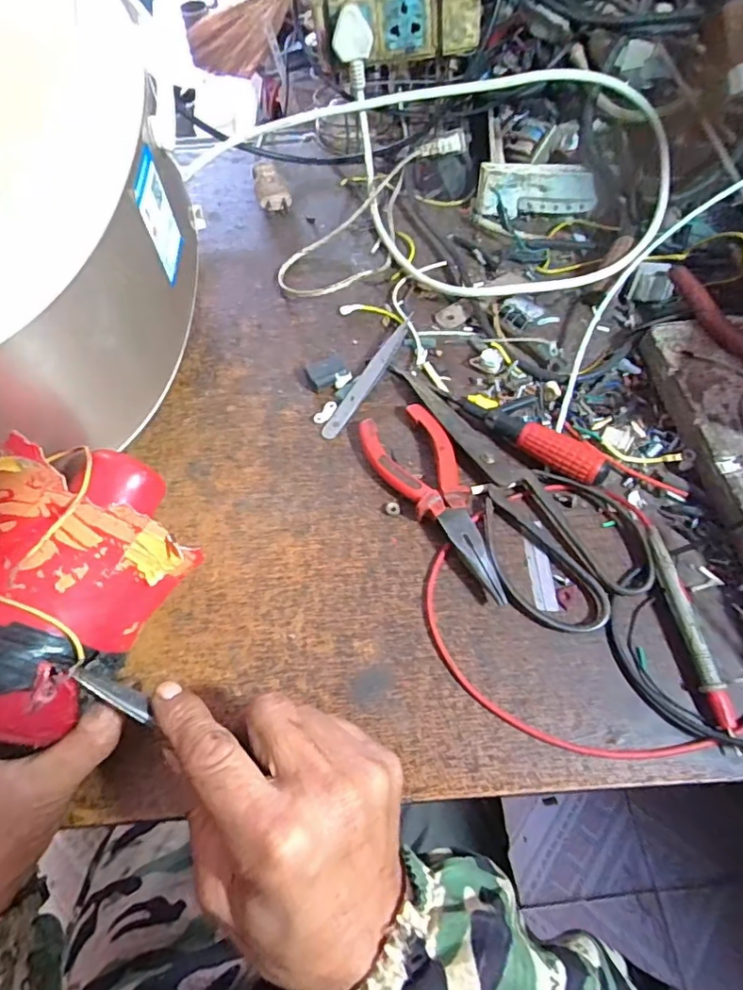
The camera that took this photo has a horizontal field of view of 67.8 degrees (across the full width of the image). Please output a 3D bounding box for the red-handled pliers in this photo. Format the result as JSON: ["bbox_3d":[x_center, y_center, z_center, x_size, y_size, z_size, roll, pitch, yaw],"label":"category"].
[{"bbox_3d":[0.042,0.003,0.352,0.054,0.018,0.145,-20,61,-9],"label":"red-handled pliers"}]

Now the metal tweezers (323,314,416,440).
[{"bbox_3d":[0.000,-0.089,0.412,0.013,0.010,0.120,28,72,18],"label":"metal tweezers"}]

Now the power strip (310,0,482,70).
[{"bbox_3d":[0.020,-0.383,0.442,0.130,0.055,0.032,-9,60,-1],"label":"power strip"}]

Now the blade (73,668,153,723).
[{"bbox_3d":[-0.115,0.089,0.250,0.037,0.006,0.010,32,65,-4],"label":"blade"}]

